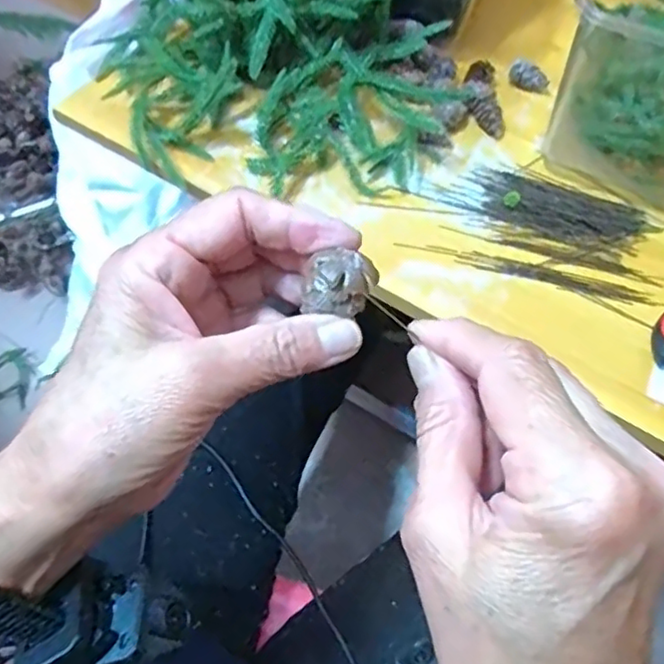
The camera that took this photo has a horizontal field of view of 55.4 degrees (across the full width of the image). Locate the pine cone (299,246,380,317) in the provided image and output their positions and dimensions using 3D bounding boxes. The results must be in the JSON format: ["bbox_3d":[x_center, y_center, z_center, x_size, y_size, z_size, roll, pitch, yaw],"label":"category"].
[{"bbox_3d":[0.003,-0.016,0.214,0.023,0.016,0.017,12,57,2],"label":"pine cone"}]

